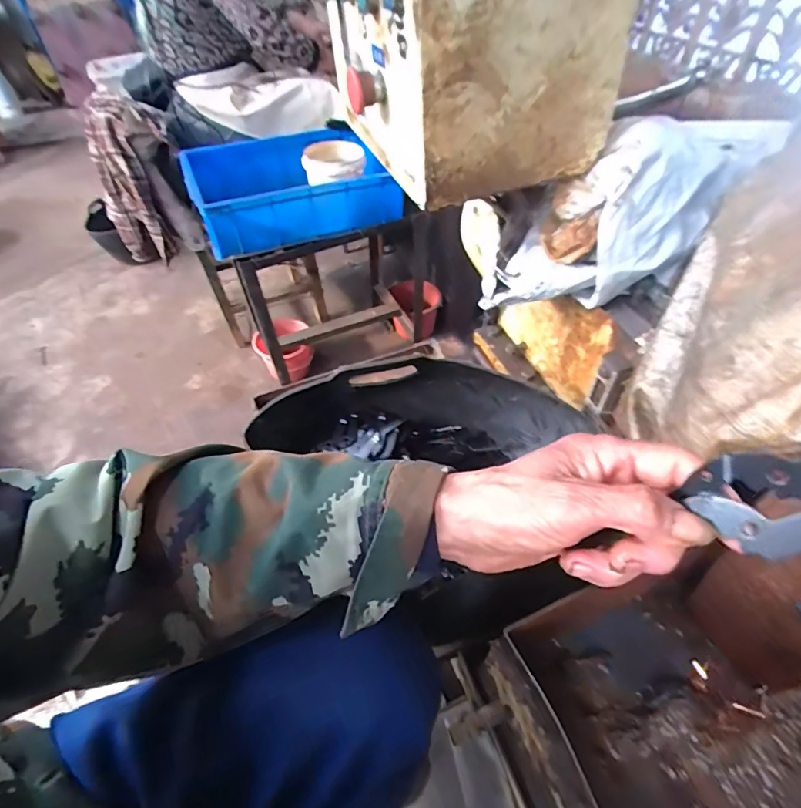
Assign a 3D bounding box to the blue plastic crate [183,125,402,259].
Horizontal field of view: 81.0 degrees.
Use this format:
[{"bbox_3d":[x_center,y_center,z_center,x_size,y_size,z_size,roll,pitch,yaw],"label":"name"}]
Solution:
[{"bbox_3d":[-0.292,-0.594,1.278,0.523,0.174,0.351,-17,50,-11],"label":"blue plastic crate"}]

